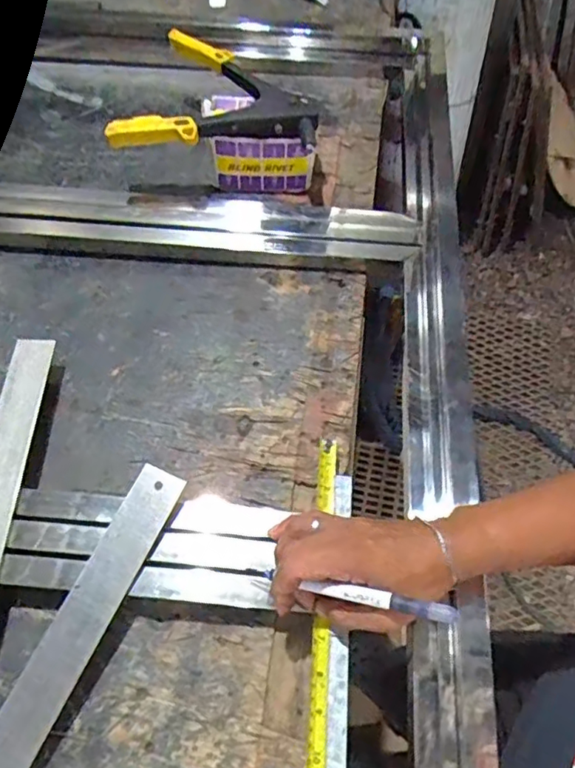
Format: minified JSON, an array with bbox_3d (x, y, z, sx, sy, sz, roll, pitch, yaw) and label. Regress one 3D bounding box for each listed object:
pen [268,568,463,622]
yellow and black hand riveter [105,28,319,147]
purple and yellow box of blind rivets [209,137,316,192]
[{"bbox_3d":[0.048,0.154,0.421,0.148,0.007,0.011,2,58,28],"label":"pen"},{"bbox_3d":[-0.090,-0.372,0.720,0.241,0.032,0.199,-1,60,-1],"label":"yellow and black hand riveter"},{"bbox_3d":[-0.031,-0.276,0.728,0.126,0.076,0.018,3,60,2],"label":"purple and yellow box of blind rivets"}]

